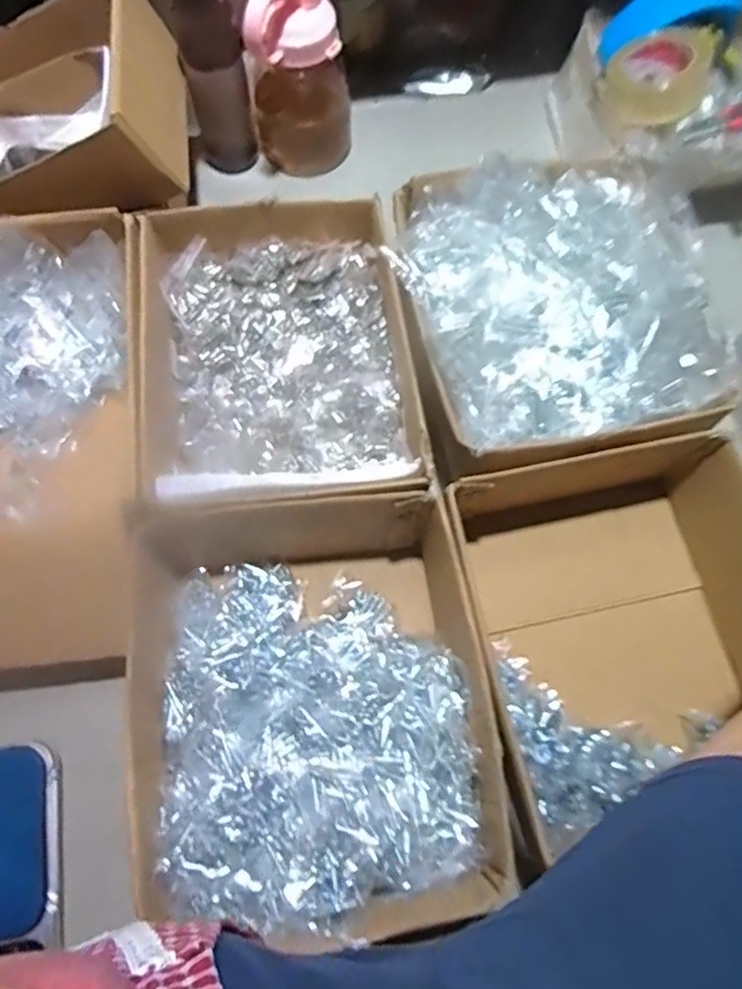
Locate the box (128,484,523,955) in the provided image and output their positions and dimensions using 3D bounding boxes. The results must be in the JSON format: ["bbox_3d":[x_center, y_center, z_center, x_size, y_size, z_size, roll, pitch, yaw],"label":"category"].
[{"bbox_3d":[-0.048,0.160,0.525,0.276,0.107,0.328,-7,72,-5],"label":"box"}]

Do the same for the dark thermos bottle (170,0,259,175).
[{"bbox_3d":[-0.178,-0.490,0.694,0.069,0.234,0.085,-12,72,-6],"label":"dark thermos bottle"}]

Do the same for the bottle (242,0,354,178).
[{"bbox_3d":[-0.082,-0.486,0.715,0.111,0.198,0.096,-7,72,-5],"label":"bottle"}]

